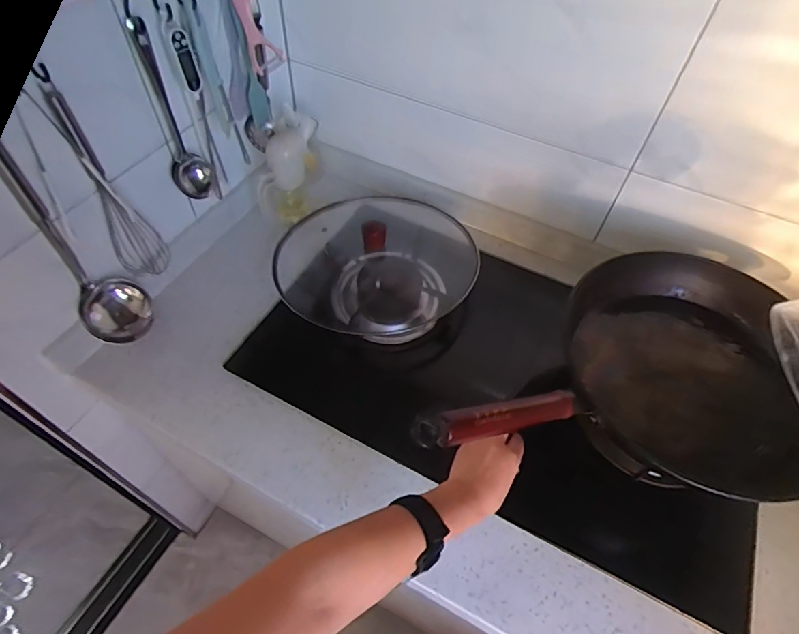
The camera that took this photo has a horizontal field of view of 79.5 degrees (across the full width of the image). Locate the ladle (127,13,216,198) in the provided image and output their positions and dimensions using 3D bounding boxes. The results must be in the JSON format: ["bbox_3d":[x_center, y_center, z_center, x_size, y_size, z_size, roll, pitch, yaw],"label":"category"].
[{"bbox_3d":[-0.312,-0.270,0.656,0.053,0.231,0.078,-20,57,-15],"label":"ladle"}]

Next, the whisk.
[{"bbox_3d":[-0.368,-0.155,0.608,0.059,0.300,0.067,-29,59,-20],"label":"whisk"}]

